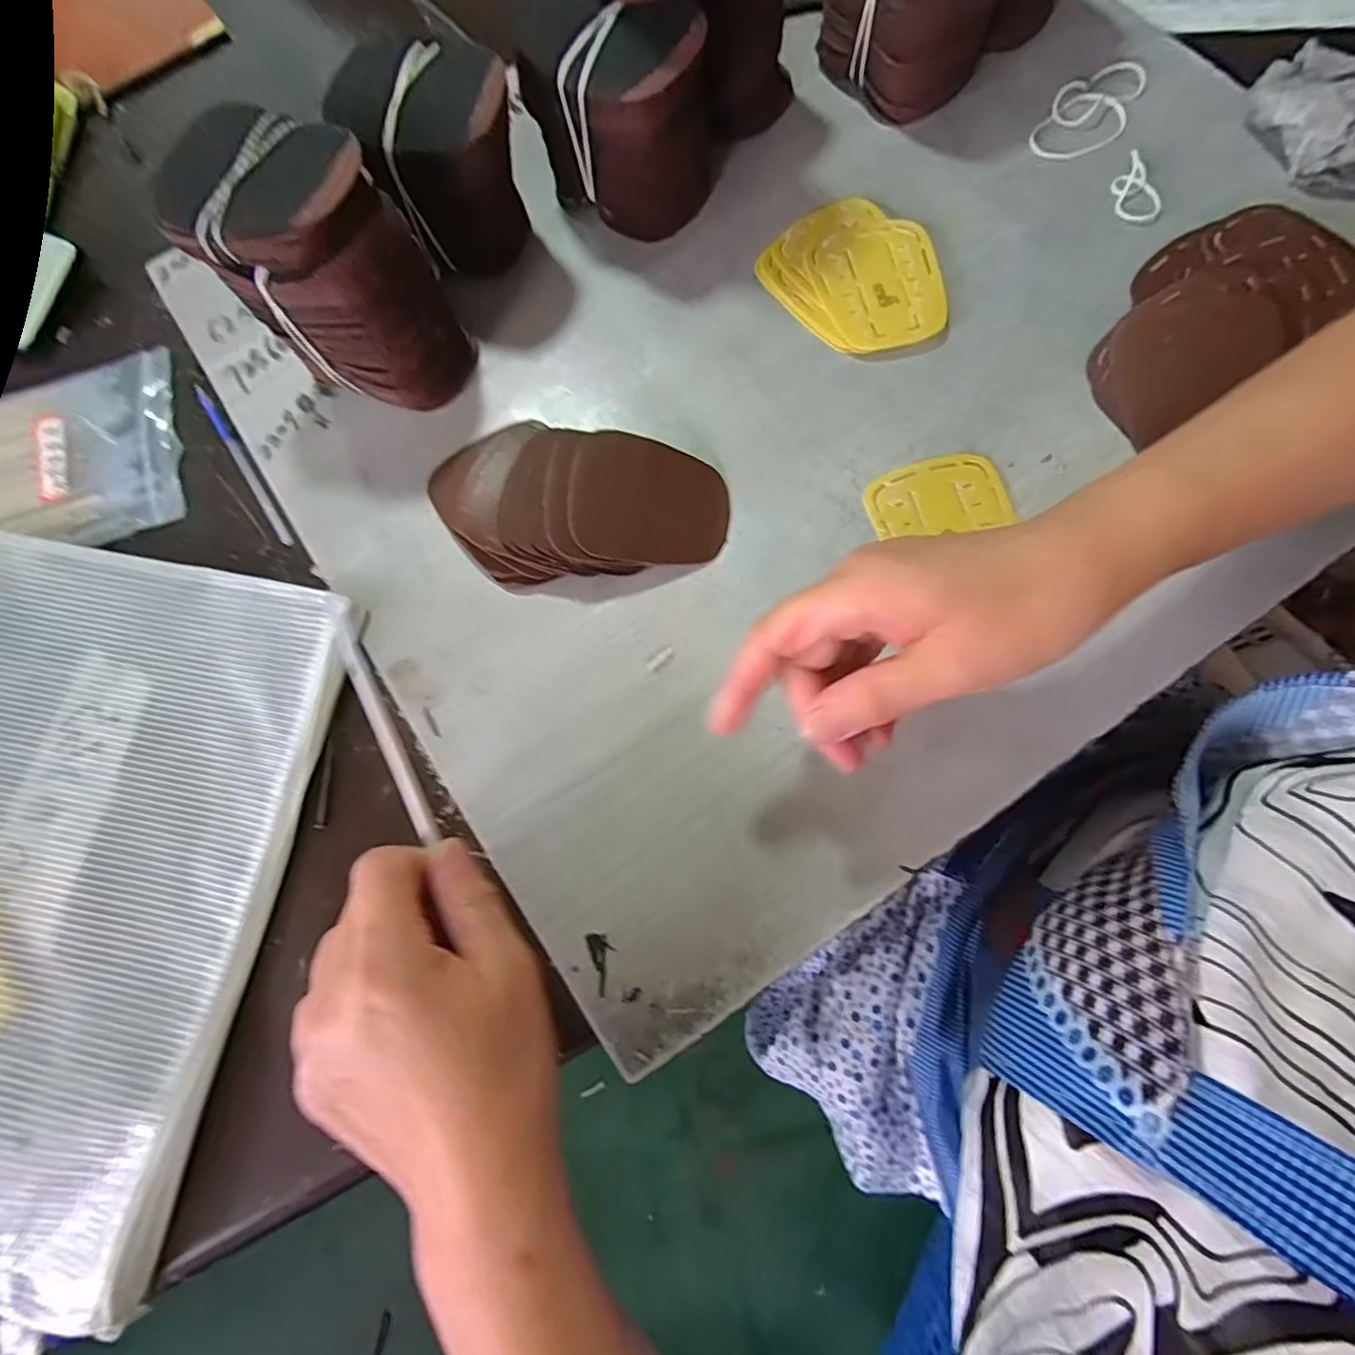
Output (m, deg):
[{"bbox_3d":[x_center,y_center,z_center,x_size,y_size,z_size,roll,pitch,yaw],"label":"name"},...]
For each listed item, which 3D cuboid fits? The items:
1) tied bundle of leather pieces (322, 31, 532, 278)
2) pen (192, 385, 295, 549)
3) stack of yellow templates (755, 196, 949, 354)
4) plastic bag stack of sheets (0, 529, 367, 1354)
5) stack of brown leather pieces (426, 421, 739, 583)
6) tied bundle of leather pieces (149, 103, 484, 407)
[{"bbox_3d":[-0.132,-0.284,0.347,0.095,0.094,0.071,13,76,5],"label":"tied bundle of leather pieces"},{"bbox_3d":[-0.252,-0.125,0.360,0.008,0.004,0.124,-34,77,-7],"label":"pen"},{"bbox_3d":[0.110,-0.237,0.370,0.090,0.008,0.106,-38,77,-8],"label":"stack of yellow templates"},{"bbox_3d":[-0.307,0.092,0.292,0.230,0.018,0.318,9,76,4],"label":"plastic bag stack of sheets"},{"bbox_3d":[-0.055,-0.093,0.325,0.156,0.029,0.090,13,76,5],"label":"stack of brown leather pieces"},{"bbox_3d":[-0.170,-0.202,0.316,0.090,0.112,0.074,19,77,7],"label":"tied bundle of leather pieces"}]

